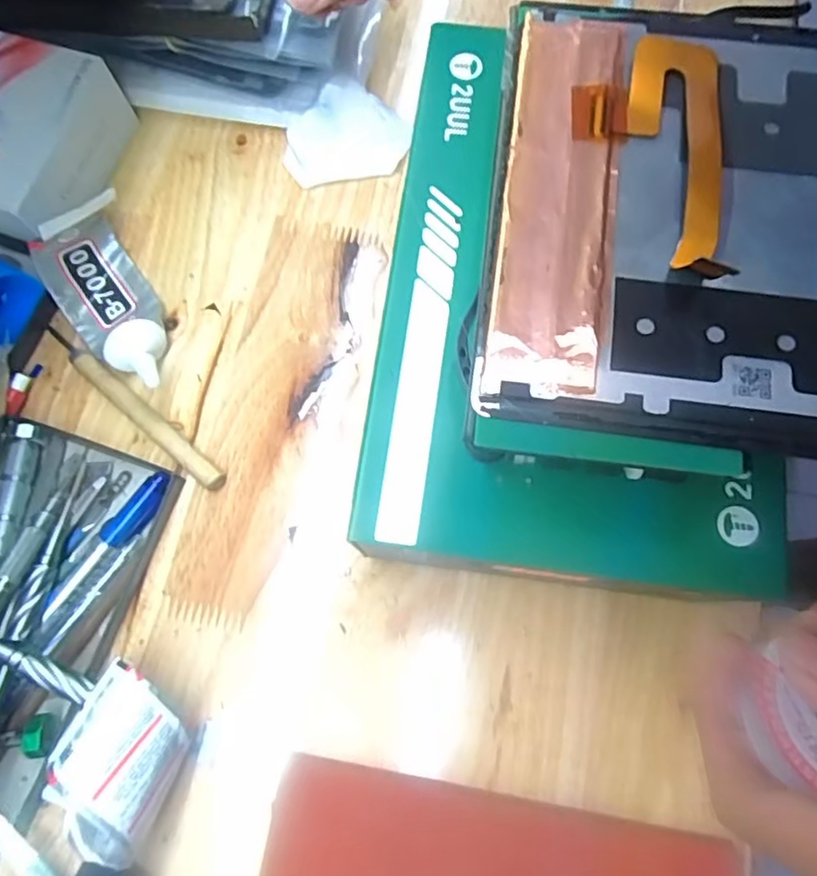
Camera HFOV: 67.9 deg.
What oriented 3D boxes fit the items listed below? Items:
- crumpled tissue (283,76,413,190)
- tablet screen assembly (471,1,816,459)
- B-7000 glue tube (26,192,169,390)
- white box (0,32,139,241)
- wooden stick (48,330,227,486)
[{"bbox_3d":[-0.036,-0.174,0.345,0.070,0.023,0.049,-11,74,-2],"label":"crumpled tissue"},{"bbox_3d":[0.140,-0.064,0.183,0.225,0.005,0.149,7,75,4],"label":"tablet screen assembly"},{"bbox_3d":[-0.161,-0.075,0.318,0.045,0.026,0.117,-24,75,-5],"label":"B-7000 glue tube"},{"bbox_3d":[-0.216,-0.159,0.331,0.103,0.051,0.103,16,76,6],"label":"white box"},{"bbox_3d":[-0.141,-0.017,0.310,0.126,0.009,0.011,40,79,11],"label":"wooden stick"}]

